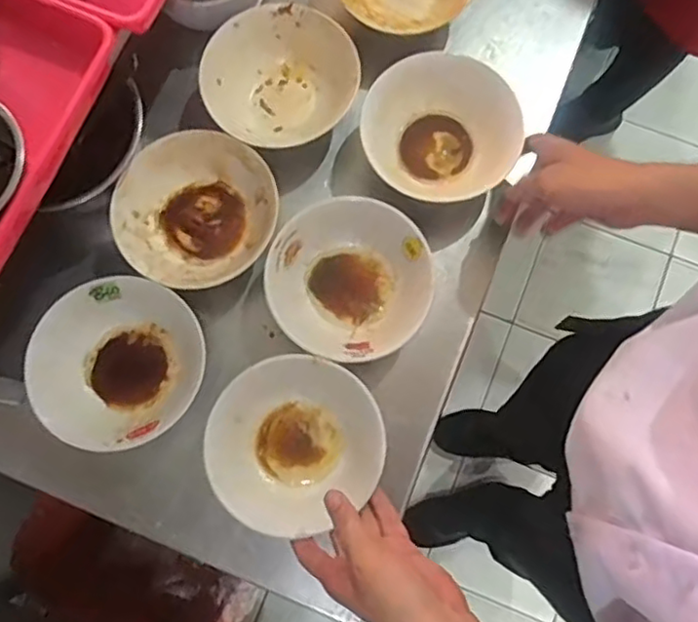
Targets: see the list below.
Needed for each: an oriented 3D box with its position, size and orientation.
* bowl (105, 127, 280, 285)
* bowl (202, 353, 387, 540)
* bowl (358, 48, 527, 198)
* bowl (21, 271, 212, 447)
[{"bbox_3d":[-0.151,-0.099,0.632,0.153,0.050,0.144,-41,81,-8],"label":"bowl"},{"bbox_3d":[-0.049,0.119,0.584,0.151,0.055,0.145,0,78,0],"label":"bowl"},{"bbox_3d":[0.091,-0.178,0.649,0.154,0.060,0.142,0,78,0],"label":"bowl"},{"bbox_3d":[-0.217,0.049,0.602,0.154,0.052,0.153,0,78,0],"label":"bowl"}]

